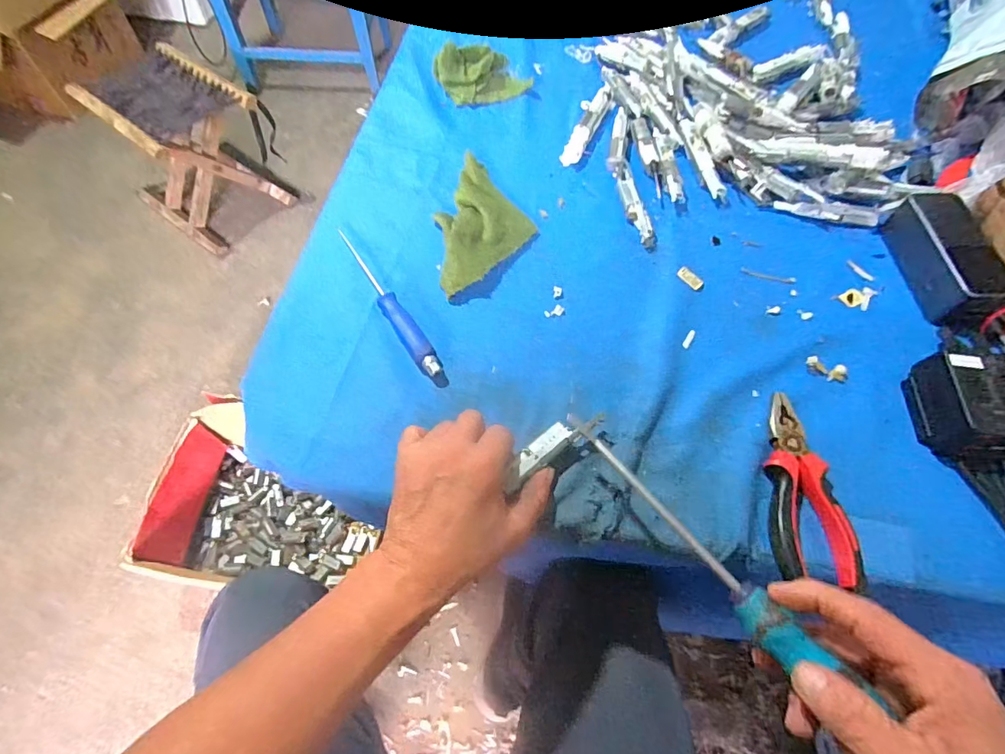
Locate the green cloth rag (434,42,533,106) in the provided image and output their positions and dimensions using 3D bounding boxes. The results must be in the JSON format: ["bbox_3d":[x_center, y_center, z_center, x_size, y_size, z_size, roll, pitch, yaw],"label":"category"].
[{"bbox_3d":[-0.022,-0.369,0.595,0.117,0.041,0.059,-8,62,-7],"label":"green cloth rag"}]

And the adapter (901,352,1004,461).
[{"bbox_3d":[0.389,0.026,0.397,0.075,0.051,0.085,4,61,0],"label":"adapter"}]

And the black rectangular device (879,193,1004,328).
[{"bbox_3d":[0.438,-0.116,0.480,0.062,0.049,0.140,4,61,0],"label":"black rectangular device"}]

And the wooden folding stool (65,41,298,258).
[{"bbox_3d":[-0.773,-0.569,1.214,0.308,0.297,0.276,34,64,13],"label":"wooden folding stool"}]

